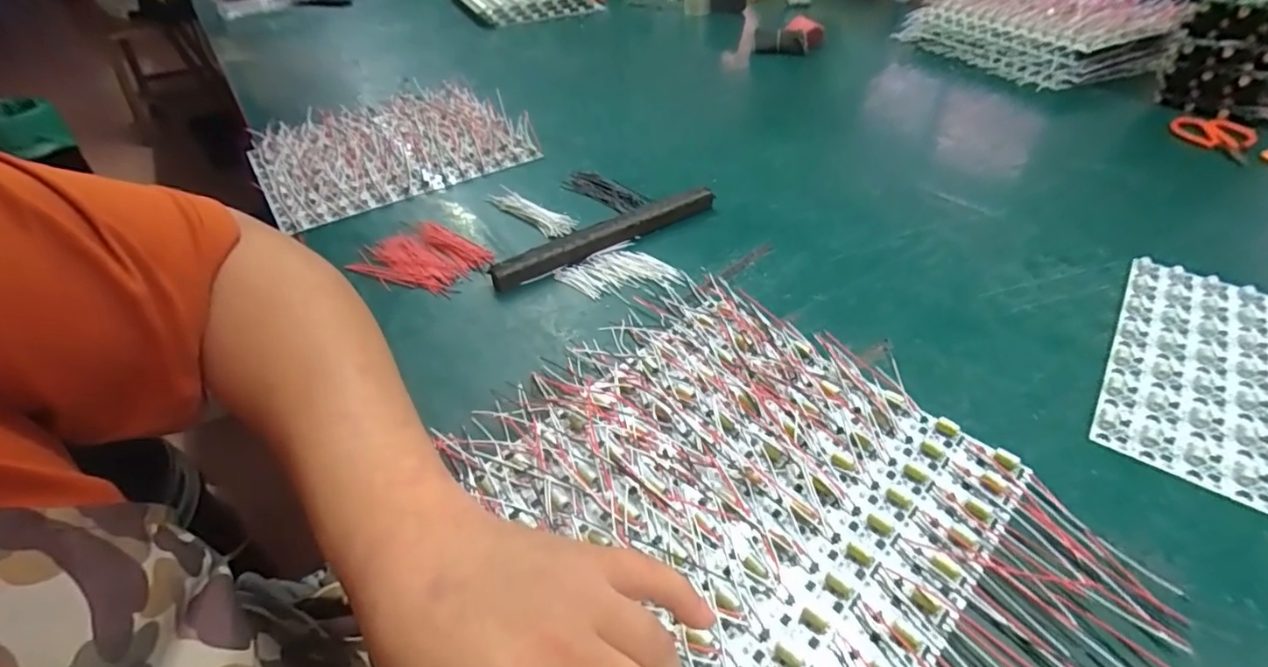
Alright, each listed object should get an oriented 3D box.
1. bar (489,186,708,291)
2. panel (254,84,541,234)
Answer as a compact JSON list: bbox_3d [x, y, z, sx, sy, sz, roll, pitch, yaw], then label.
[{"bbox_3d":[-0.022,-0.092,0.515,0.233,0.021,0.024,-24,46,-24],"label":"bar"},{"bbox_3d":[-0.306,-0.240,0.687,0.290,0.018,0.273,-26,47,-25],"label":"panel"}]

